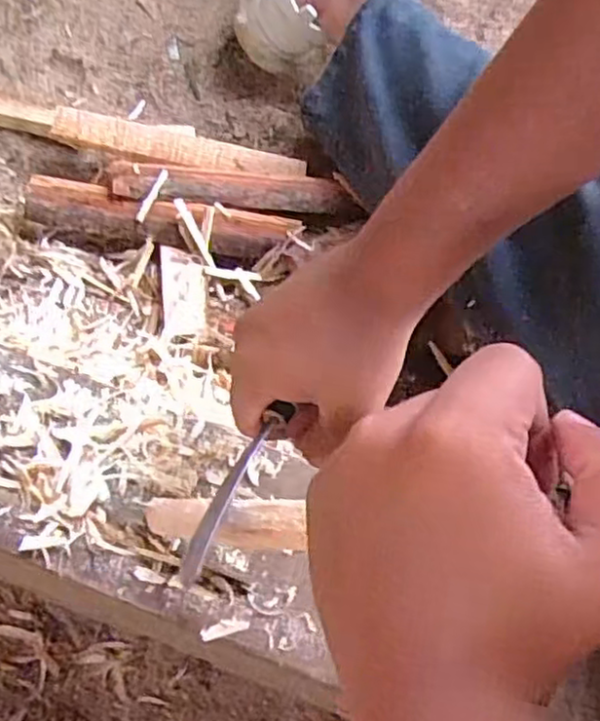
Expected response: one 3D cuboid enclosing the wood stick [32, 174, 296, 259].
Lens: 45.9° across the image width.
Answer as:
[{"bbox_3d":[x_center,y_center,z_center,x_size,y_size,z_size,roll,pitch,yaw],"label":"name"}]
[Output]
[{"bbox_3d":[-0.123,-0.124,0.627,0.232,0.029,0.048,5,62,0],"label":"wood stick"}]

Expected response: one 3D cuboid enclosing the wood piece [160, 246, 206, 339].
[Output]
[{"bbox_3d":[-0.101,-0.059,0.614,0.037,0.010,0.088,-3,63,-5],"label":"wood piece"}]

